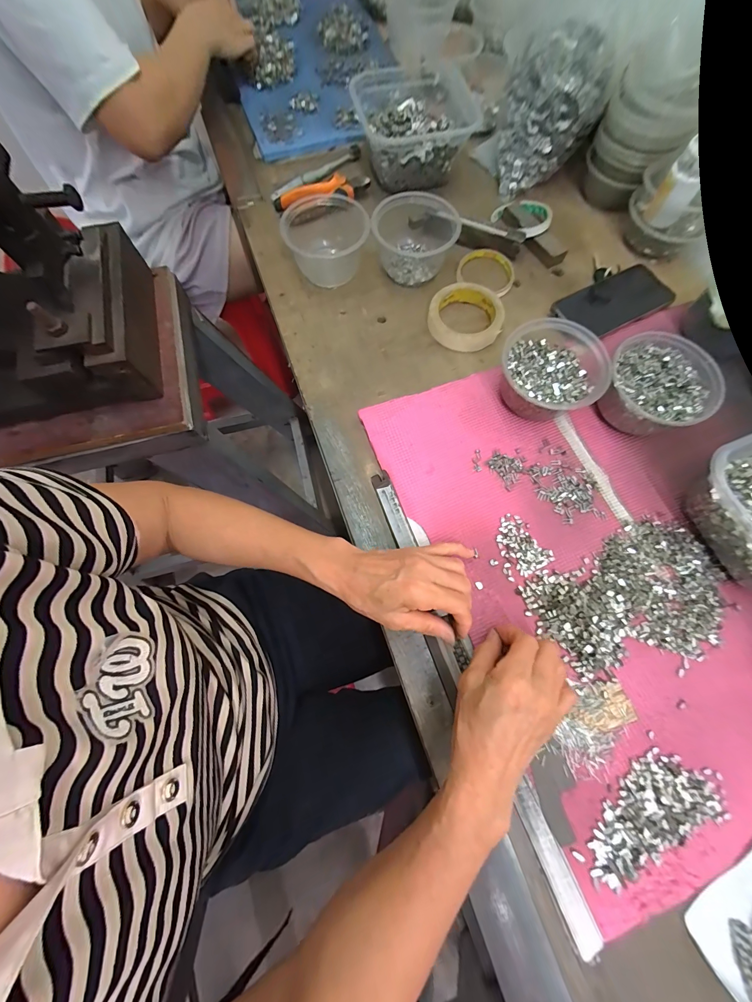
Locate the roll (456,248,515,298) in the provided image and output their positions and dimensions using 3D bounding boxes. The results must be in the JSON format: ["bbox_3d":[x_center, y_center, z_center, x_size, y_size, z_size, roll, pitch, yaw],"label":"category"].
[{"bbox_3d":[0.167,-0.342,0.498,0.082,0.013,0.082,0,73,0],"label":"roll"}]

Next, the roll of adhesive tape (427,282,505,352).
[{"bbox_3d":[0.119,-0.252,0.456,0.095,0.021,0.092,0,73,0],"label":"roll of adhesive tape"}]

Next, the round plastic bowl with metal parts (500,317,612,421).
[{"bbox_3d":[0.201,-0.149,0.395,0.108,0.061,0.116,0,73,0],"label":"round plastic bowl with metal parts"}]

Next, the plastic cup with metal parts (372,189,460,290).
[{"bbox_3d":[0.056,-0.376,0.475,0.112,0.058,0.114,0,73,0],"label":"plastic cup with metal parts"}]

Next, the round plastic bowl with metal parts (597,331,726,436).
[{"bbox_3d":[0.319,-0.128,0.390,0.114,0.060,0.110,0,73,0],"label":"round plastic bowl with metal parts"}]

